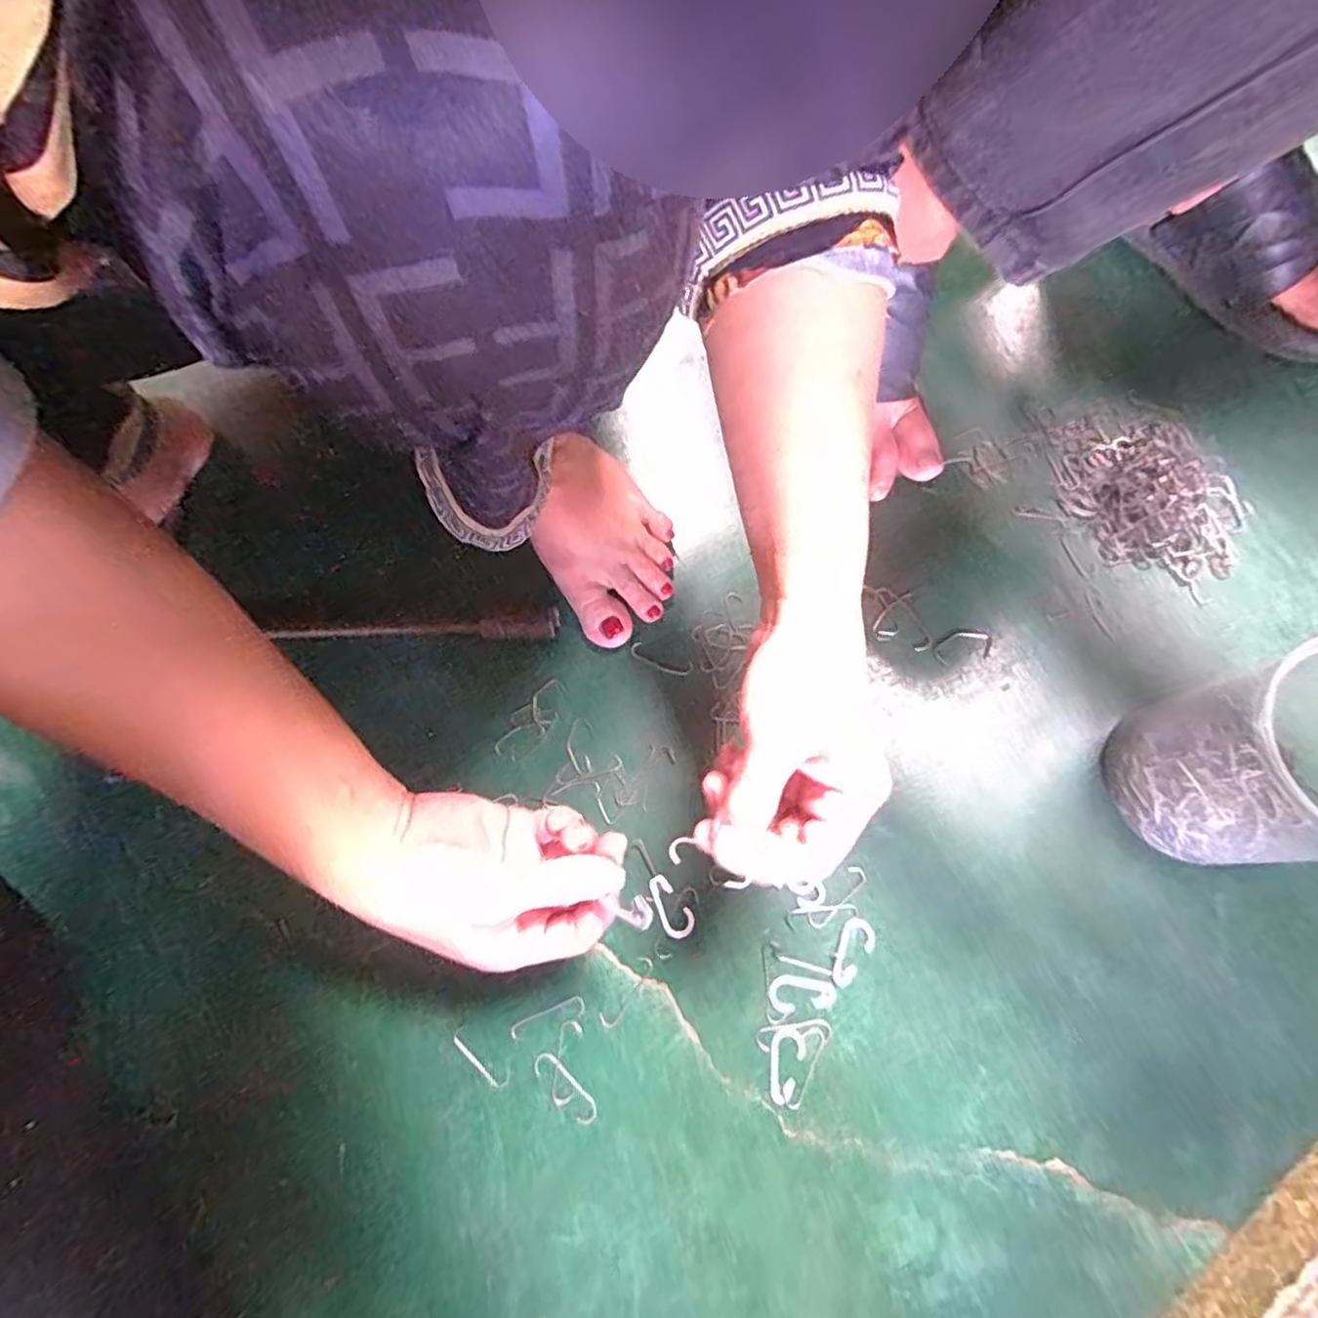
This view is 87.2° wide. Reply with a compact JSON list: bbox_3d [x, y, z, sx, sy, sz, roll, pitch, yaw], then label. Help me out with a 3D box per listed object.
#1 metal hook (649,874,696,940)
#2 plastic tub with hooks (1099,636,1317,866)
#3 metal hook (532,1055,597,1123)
[{"bbox_3d":[0.006,0.145,0.406,0.018,0.004,0.037,-31,75,-9],"label":"metal hook"},{"bbox_3d":[0.318,0.048,0.360,0.109,0.132,0.094,-11,73,-3],"label":"plastic tub with hooks"},{"bbox_3d":[-0.051,0.235,0.380,0.043,0.004,0.013,40,77,11],"label":"metal hook"}]

